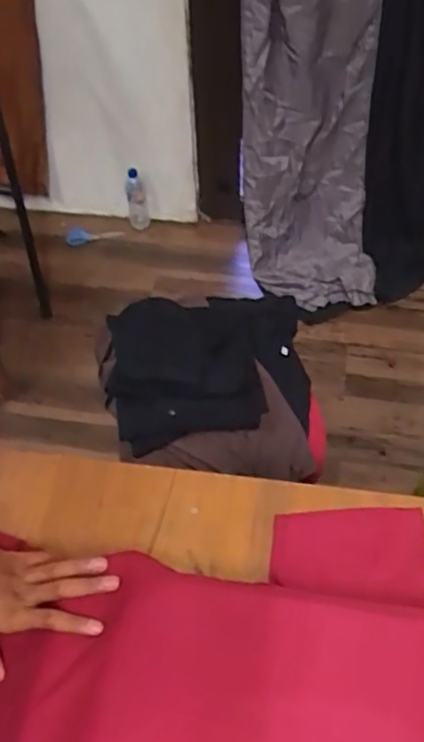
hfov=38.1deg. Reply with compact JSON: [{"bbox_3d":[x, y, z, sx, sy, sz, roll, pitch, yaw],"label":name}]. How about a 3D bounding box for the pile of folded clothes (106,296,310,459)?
[{"bbox_3d":[-0.008,-0.022,1.095,0.343,0.089,0.299,-9,56,-2],"label":"pile of folded clothes"}]

